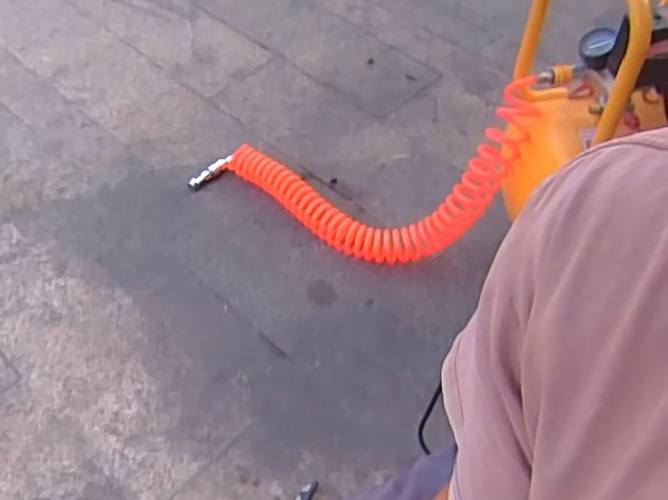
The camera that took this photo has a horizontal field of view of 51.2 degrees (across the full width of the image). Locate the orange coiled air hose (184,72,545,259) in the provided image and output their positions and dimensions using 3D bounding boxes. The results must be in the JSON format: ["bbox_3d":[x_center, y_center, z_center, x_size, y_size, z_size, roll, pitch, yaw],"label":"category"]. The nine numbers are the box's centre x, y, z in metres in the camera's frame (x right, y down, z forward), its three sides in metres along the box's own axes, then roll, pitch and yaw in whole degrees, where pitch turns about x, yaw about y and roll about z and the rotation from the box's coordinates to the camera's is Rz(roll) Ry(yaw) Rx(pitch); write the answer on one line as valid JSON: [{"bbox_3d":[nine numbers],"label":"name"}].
[{"bbox_3d":[0.041,-0.092,1.139,0.613,0.218,0.141,-5,47,33],"label":"orange coiled air hose"}]

